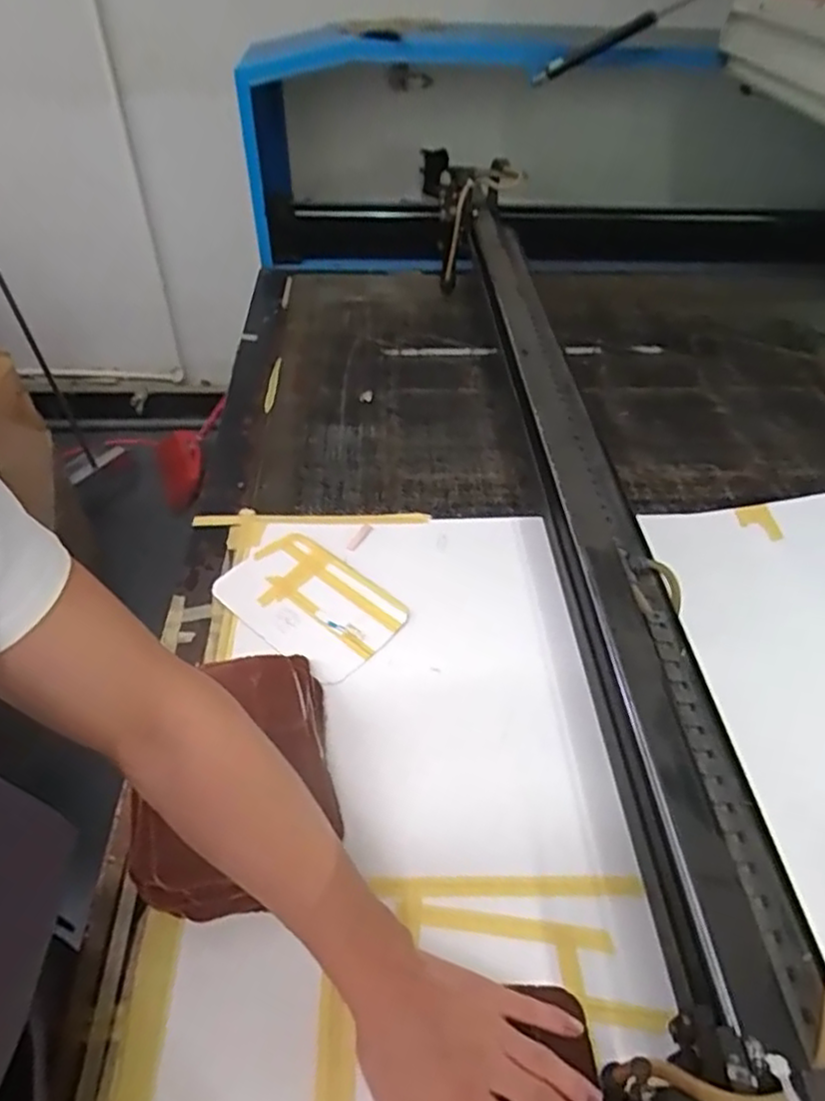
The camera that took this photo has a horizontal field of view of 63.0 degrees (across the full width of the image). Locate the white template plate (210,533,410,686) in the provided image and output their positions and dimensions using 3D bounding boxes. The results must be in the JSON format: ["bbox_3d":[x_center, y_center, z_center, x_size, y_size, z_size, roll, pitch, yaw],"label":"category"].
[{"bbox_3d":[-0.113,0.057,0.750,0.198,0.006,0.134,33,54,25],"label":"white template plate"}]

